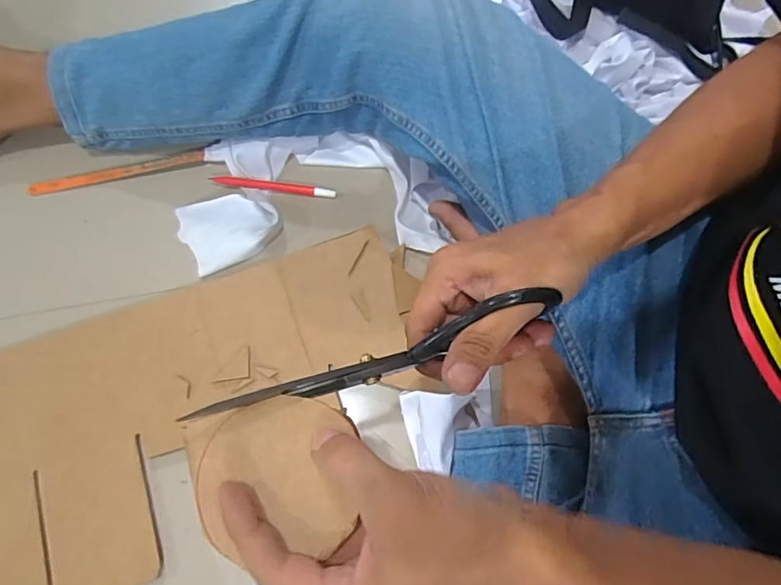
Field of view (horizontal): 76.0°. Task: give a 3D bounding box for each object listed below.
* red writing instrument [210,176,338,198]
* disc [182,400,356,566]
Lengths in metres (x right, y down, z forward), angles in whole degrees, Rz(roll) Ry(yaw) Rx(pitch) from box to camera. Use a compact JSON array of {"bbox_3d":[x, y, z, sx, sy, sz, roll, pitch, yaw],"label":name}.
[{"bbox_3d":[-0.126,-0.114,0.538,0.132,0.010,0.011,7,73,3],"label":"red writing instrument"},{"bbox_3d":[-0.063,0.093,0.258,0.083,0.005,0.074,-4,69,-3],"label":"disc"}]

